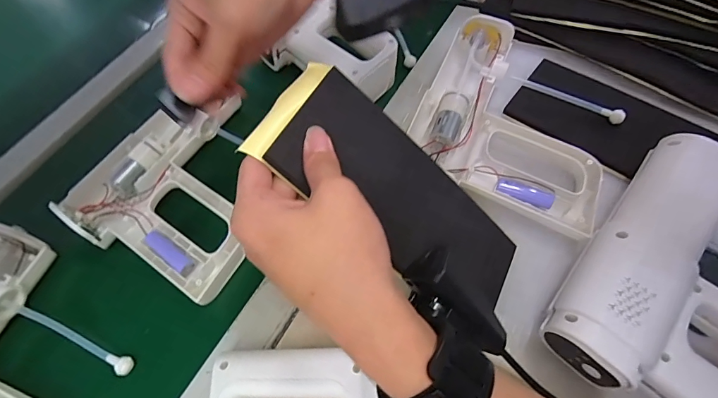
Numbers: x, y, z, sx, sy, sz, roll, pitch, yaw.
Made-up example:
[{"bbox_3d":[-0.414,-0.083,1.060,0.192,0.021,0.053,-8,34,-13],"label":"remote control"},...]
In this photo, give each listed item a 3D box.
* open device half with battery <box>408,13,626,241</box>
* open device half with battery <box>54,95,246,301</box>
[{"bbox_3d":[0.162,-0.084,0.406,0.189,0.037,0.196,24,65,17],"label":"open device half with battery"},{"bbox_3d":[-0.165,-0.020,0.406,0.184,0.028,0.192,26,66,18],"label":"open device half with battery"}]

